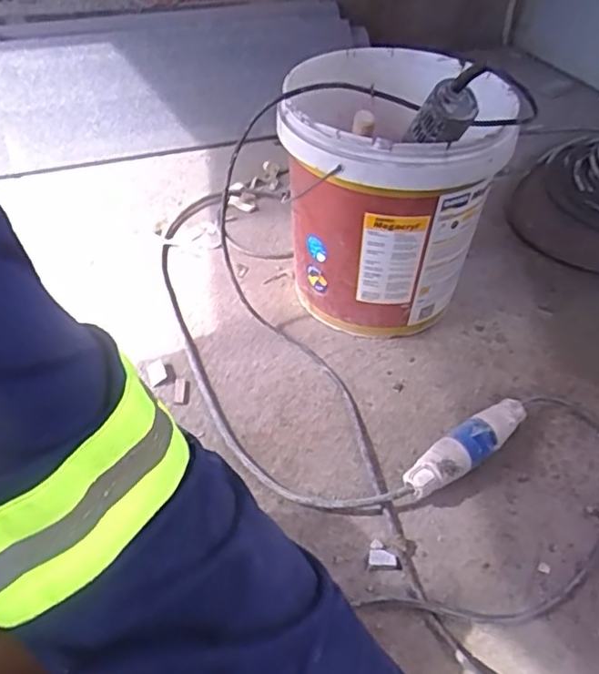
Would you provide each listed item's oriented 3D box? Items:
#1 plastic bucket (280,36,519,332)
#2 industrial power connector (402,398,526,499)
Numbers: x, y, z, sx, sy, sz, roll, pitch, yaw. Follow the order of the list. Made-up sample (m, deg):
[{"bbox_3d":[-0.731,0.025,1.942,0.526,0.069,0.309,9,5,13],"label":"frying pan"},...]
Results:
[{"bbox_3d":[0.121,-0.202,0.857,0.272,0.365,0.265,9,45,7],"label":"plastic bucket"},{"bbox_3d":[0.204,0.133,0.736,0.191,0.056,0.051,-32,54,-27],"label":"industrial power connector"}]

